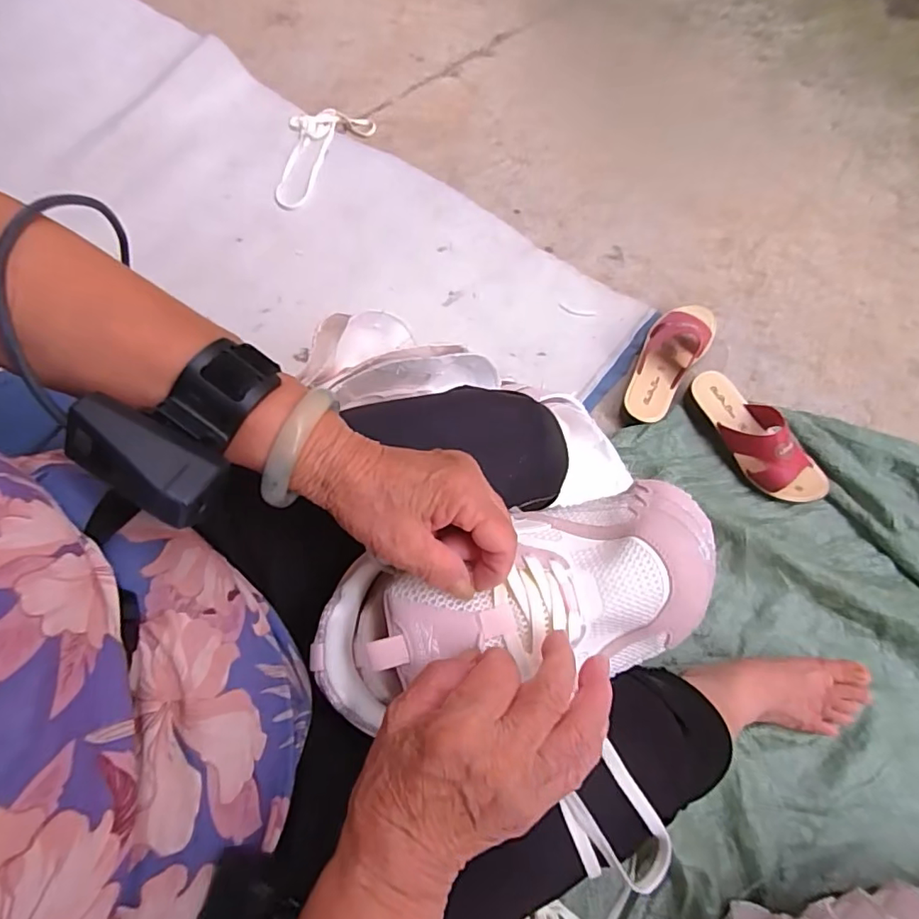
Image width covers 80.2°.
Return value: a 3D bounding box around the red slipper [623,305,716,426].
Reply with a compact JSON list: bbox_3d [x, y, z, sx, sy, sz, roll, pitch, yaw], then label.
[{"bbox_3d":[0.310,-0.153,0.814,0.083,0.063,0.230,34,74,11],"label":"red slipper"}]

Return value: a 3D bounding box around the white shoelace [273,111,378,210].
[{"bbox_3d":[-0.243,-0.545,0.986,0.155,0.013,0.227,3,70,1],"label":"white shoelace"}]

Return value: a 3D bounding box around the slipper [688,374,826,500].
[{"bbox_3d":[0.419,-0.035,0.766,0.083,0.077,0.221,-31,73,-10],"label":"slipper"}]

